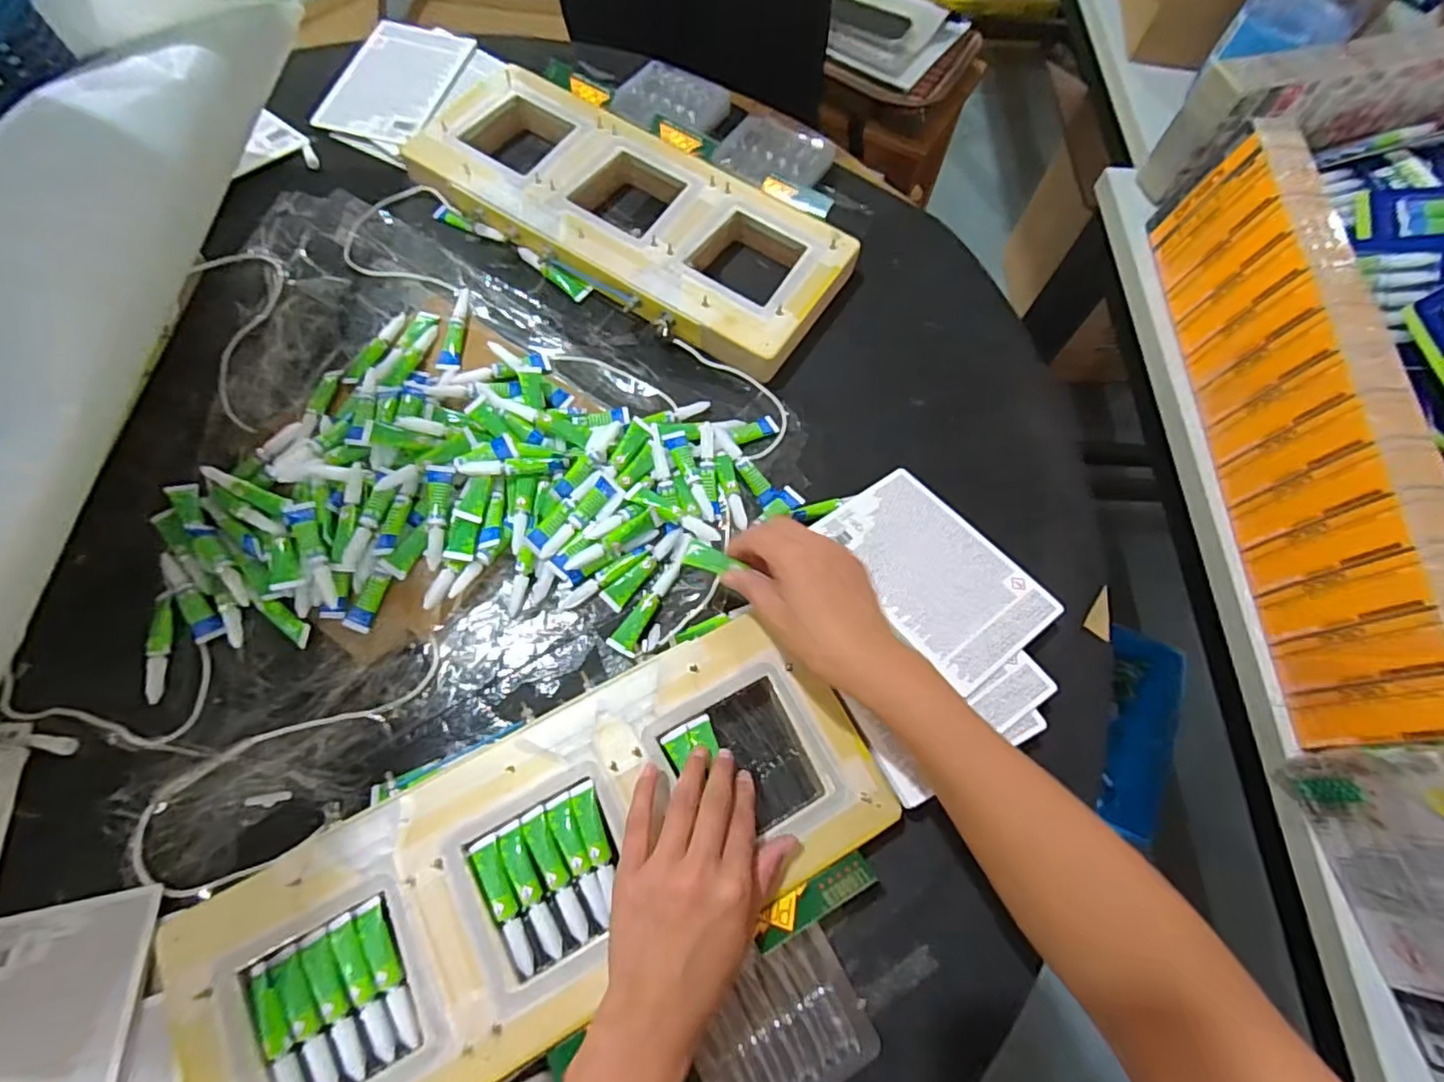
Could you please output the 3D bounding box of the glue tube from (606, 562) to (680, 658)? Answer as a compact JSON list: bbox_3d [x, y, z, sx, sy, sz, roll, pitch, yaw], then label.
[{"bbox_3d":[-0.057,0.050,0.487,0.023,0.012,0.080,29,69,9],"label":"glue tube"}]

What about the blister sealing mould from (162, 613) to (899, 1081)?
[{"bbox_3d":[-0.108,0.206,0.402,0.418,0.030,0.168,-27,72,-13],"label":"blister sealing mould"}]

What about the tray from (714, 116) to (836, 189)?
[{"bbox_3d":[0.056,-0.400,0.657,0.106,0.022,0.088,24,68,7],"label":"tray"}]

